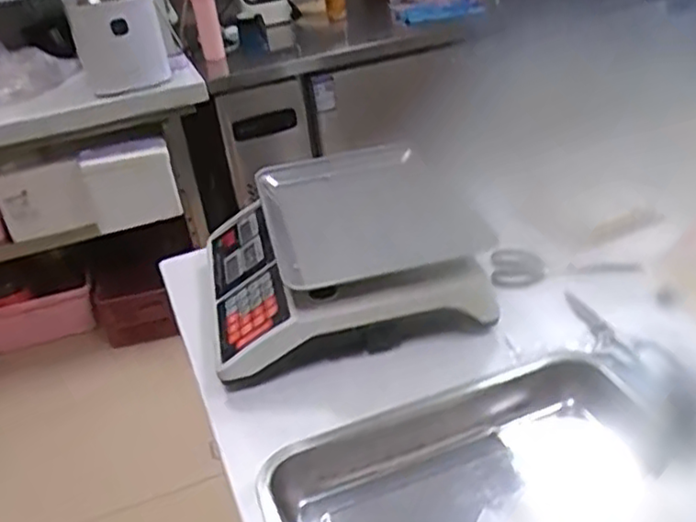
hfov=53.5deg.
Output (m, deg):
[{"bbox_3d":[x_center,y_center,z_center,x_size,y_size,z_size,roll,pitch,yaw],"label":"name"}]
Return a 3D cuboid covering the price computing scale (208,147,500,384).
[{"bbox_3d":[-0.022,-0.014,0.887,0.298,0.150,0.349,-10,30,-4],"label":"price computing scale"}]

